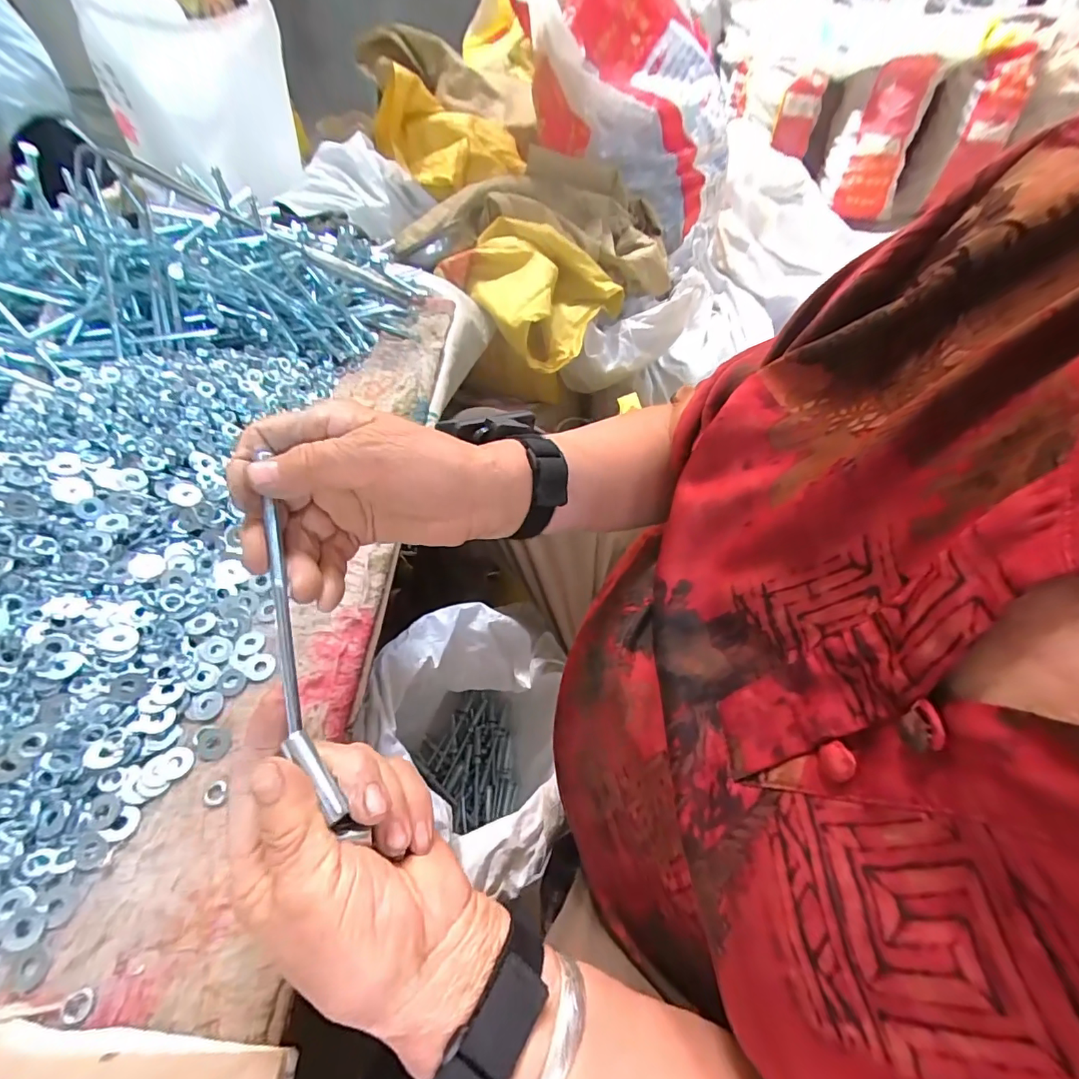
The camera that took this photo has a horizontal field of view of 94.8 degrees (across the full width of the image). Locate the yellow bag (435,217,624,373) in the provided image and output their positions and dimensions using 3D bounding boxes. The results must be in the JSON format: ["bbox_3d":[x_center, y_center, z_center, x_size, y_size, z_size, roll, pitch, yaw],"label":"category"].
[{"bbox_3d":[-0.005,-0.349,0.688,0.190,0.107,0.237,28,58,19],"label":"yellow bag"}]

